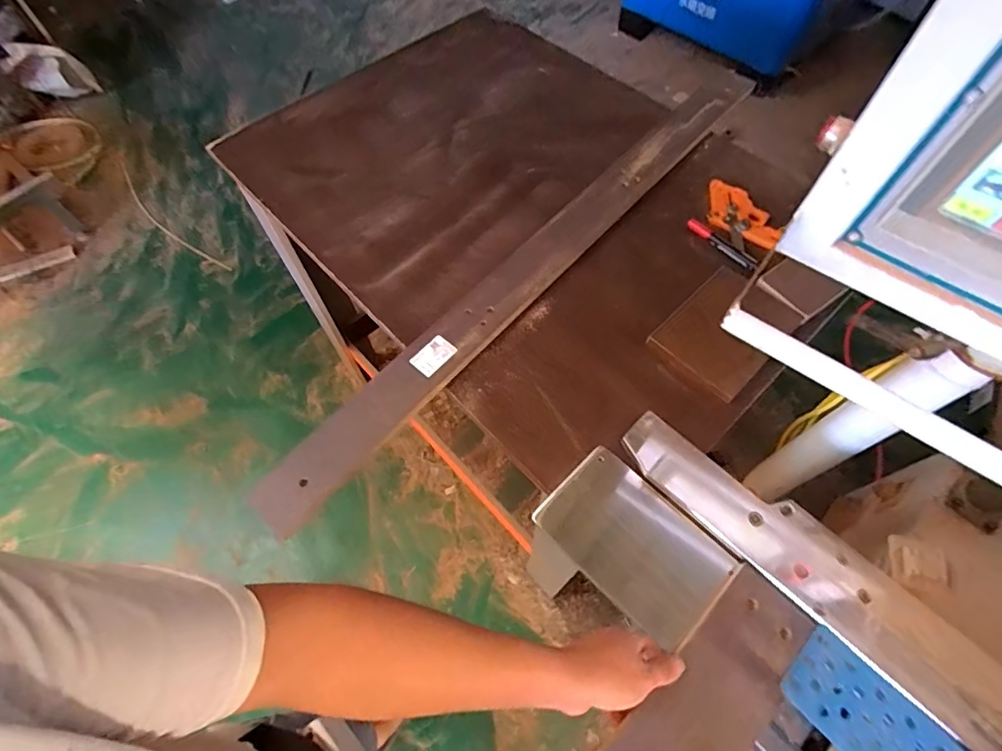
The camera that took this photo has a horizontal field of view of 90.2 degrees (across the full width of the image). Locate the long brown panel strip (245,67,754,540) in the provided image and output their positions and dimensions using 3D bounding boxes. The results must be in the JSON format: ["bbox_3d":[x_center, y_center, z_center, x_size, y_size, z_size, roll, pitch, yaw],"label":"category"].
[{"bbox_3d":[0.094,-0.212,0.823,0.081,0.019,1.168,42,69,10],"label":"long brown panel strip"}]

